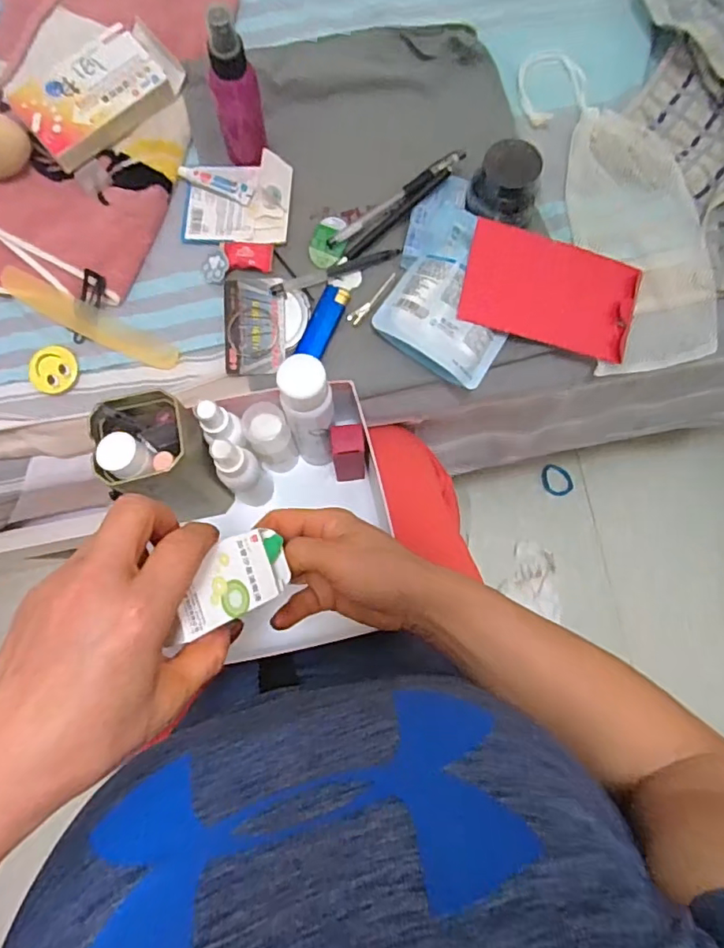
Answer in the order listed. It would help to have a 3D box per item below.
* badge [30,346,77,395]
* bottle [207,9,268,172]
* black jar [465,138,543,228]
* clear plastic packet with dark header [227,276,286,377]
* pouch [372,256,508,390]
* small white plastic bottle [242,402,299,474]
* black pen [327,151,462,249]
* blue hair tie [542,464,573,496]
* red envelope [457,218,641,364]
[{"bbox_3d":[-0.273,-0.093,0.484,0.040,0.004,0.042,0,84,0],"label":"badge"},{"bbox_3d":[-0.103,-0.310,0.442,0.040,0.121,0.035,-17,85,-1],"label":"bottle"},{"bbox_3d":[0.126,-0.249,0.477,0.061,0.055,0.053,23,85,2],"label":"black jar"},{"bbox_3d":[-0.095,-0.131,0.486,0.053,0.004,0.083,0,84,0],"label":"clear plastic packet with dark header"},{"bbox_3d":[0.073,-0.132,0.472,0.105,0.029,0.081,34,86,3],"label":"pouch"},{"bbox_3d":[-0.077,-0.029,0.471,0.036,0.094,0.045,-10,84,-1],"label":"small white plastic bottle"},{"bbox_3d":[0.030,-0.247,0.489,0.144,0.016,0.013,-34,85,-3],"label":"black pen"},{"bbox_3d":[0.334,0.011,0.940,0.046,0.006,0.058,-27,82,-4],"label":"blue hair tie"},{"bbox_3d":[0.164,-0.157,0.472,0.154,0.008,0.084,12,95,-10],"label":"red envelope"}]

